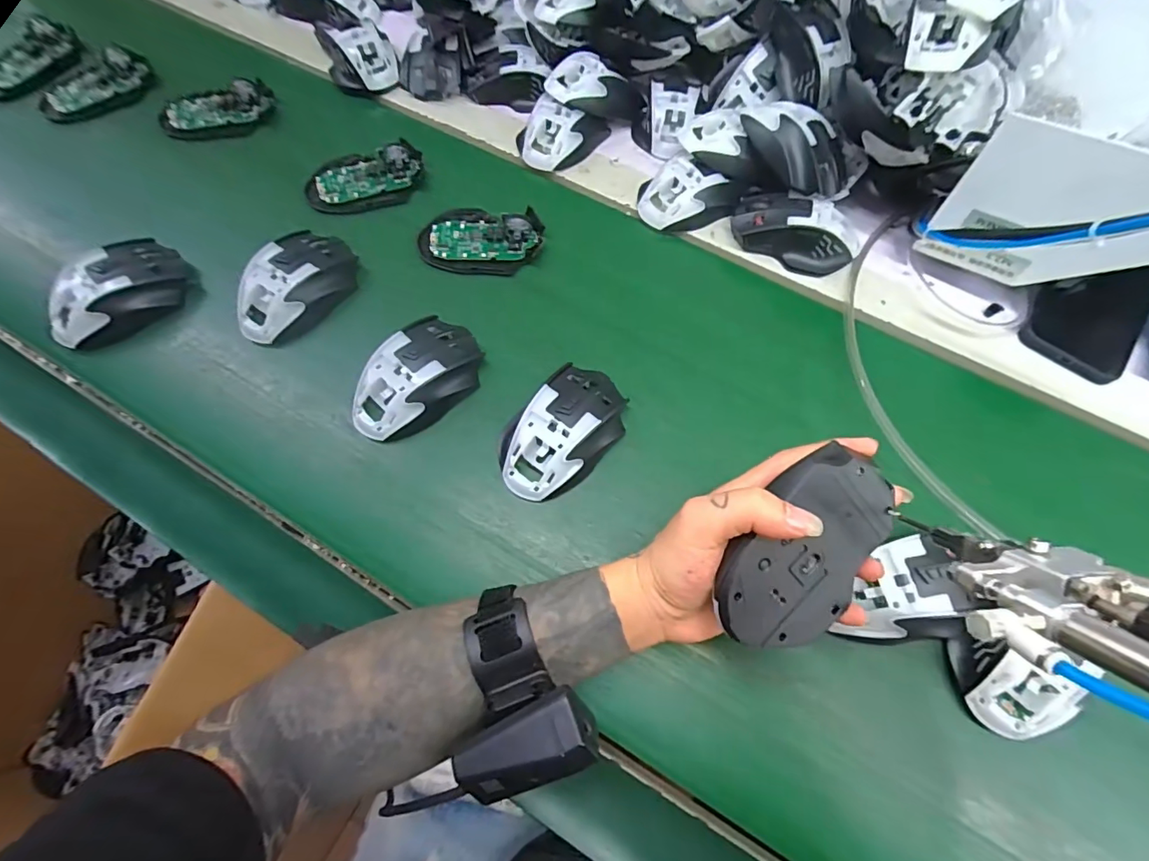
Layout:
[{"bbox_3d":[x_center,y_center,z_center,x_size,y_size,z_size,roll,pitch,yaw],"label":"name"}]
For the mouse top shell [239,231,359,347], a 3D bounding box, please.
[{"bbox_3d":[-0.247,-0.129,0.441,0.071,0.035,0.118,32,70,12],"label":"mouse top shell"}]

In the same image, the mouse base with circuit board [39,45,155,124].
[{"bbox_3d":[-0.523,-0.379,0.546,0.049,0.021,0.116,40,73,15],"label":"mouse base with circuit board"}]

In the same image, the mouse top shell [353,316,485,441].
[{"bbox_3d":[-0.127,-0.043,0.405,0.069,0.035,0.113,30,69,11],"label":"mouse top shell"}]

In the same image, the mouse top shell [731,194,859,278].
[{"bbox_3d":[0.202,-0.184,0.457,0.110,0.039,0.055,24,68,9],"label":"mouse top shell"}]

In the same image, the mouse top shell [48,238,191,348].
[{"bbox_3d":[-0.398,-0.122,0.434,0.075,0.035,0.115,26,70,10],"label":"mouse top shell"}]

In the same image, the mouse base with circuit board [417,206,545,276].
[{"bbox_3d":[-0.088,-0.183,0.465,0.112,0.020,0.069,5,67,1],"label":"mouse base with circuit board"}]

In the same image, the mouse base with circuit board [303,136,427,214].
[{"bbox_3d":[-0.206,-0.250,0.492,0.114,0.025,0.065,-21,69,-10],"label":"mouse base with circuit board"}]

